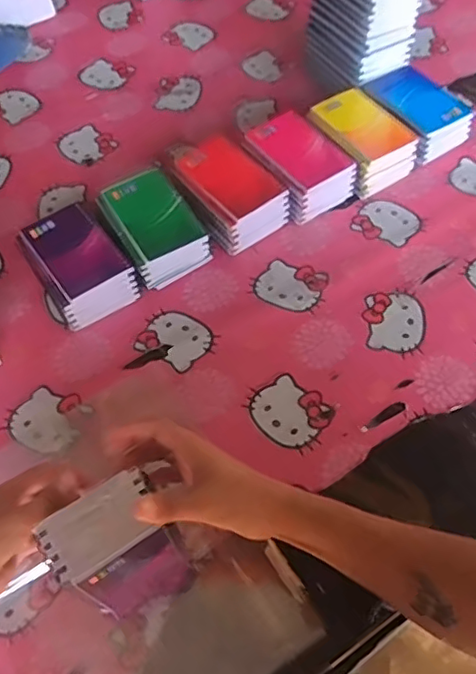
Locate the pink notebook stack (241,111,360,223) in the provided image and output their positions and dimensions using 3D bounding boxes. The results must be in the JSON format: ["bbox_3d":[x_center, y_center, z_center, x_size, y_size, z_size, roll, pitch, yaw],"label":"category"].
[{"bbox_3d":[0.079,-0.225,0.789,0.096,0.060,0.134,-32,62,-16],"label":"pink notebook stack"}]

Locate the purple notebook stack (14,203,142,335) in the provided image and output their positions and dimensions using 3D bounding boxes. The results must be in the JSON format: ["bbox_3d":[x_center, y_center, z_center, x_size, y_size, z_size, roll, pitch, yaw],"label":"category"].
[{"bbox_3d":[-0.190,-0.085,0.712,0.091,0.066,0.136,-31,62,-15],"label":"purple notebook stack"}]

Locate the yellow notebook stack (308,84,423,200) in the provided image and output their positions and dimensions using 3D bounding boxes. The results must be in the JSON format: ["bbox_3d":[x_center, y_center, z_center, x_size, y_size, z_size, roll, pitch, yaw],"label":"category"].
[{"bbox_3d":[0.168,-0.264,0.806,0.099,0.058,0.138,-28,61,-14],"label":"yellow notebook stack"}]

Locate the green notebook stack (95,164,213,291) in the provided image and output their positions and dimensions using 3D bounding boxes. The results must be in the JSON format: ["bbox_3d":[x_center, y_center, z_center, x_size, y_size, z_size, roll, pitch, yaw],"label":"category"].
[{"bbox_3d":[-0.103,-0.132,0.734,0.089,0.066,0.131,-28,61,-14],"label":"green notebook stack"}]

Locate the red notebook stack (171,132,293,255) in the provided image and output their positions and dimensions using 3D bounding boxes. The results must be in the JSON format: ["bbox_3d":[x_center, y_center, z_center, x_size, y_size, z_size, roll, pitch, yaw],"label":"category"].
[{"bbox_3d":[-0.012,-0.182,0.765,0.100,0.065,0.138,-36,63,-18],"label":"red notebook stack"}]

